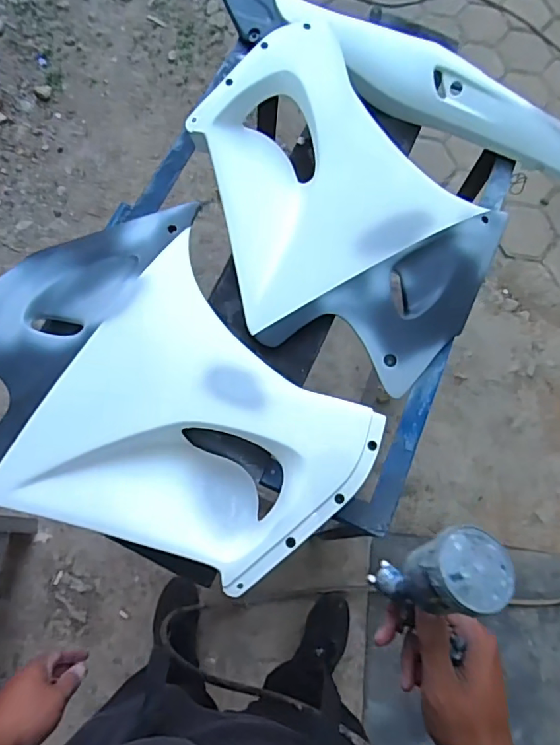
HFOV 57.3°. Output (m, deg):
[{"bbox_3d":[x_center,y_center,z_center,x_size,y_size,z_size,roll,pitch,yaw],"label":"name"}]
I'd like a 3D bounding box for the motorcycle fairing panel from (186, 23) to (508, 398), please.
[{"bbox_3d":[0.088,-0.251,0.831,0.544,0.142,0.447,38,75,8],"label":"motorcycle fairing panel"}]

